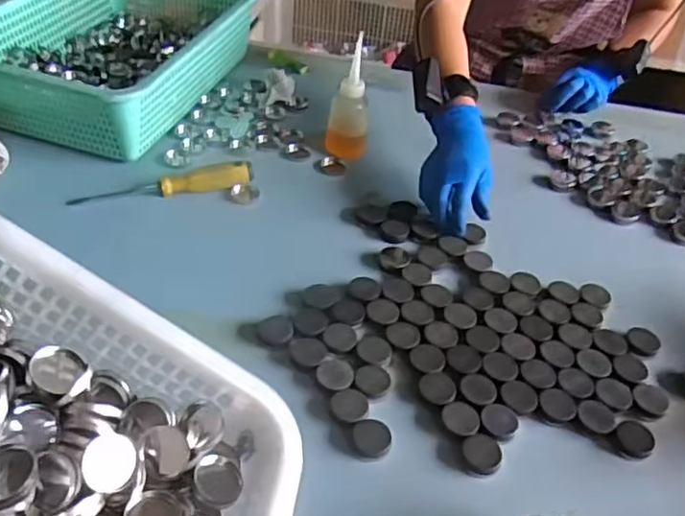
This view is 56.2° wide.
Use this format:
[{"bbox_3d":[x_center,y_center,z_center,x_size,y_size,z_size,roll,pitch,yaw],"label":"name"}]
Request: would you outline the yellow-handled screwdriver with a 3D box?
[{"bbox_3d":[-0.212,-0.093,0.762,0.210,0.027,0.032,-6,44,-13],"label":"yellow-handled screwdriver"}]

